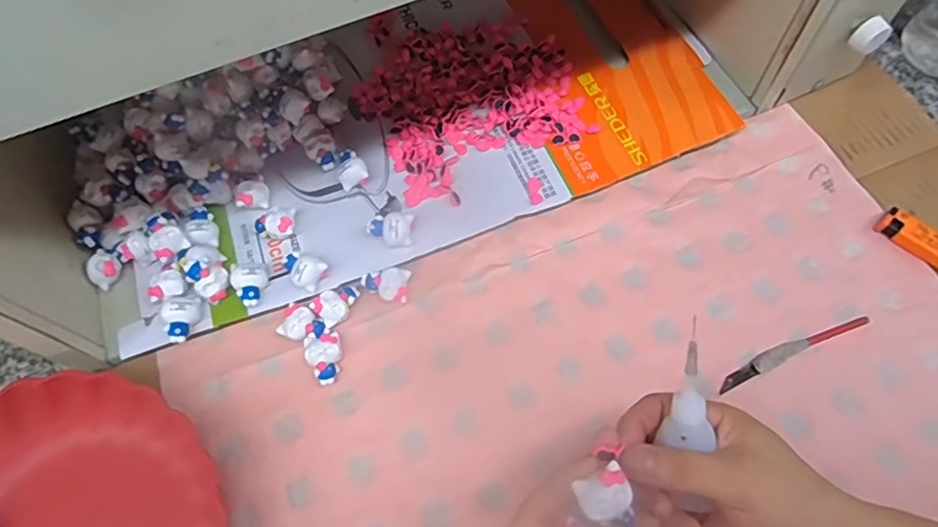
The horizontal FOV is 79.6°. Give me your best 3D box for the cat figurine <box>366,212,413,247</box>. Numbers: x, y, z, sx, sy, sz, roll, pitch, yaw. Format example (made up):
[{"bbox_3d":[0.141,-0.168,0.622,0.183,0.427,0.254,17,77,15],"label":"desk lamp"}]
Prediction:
[{"bbox_3d":[-0.061,-0.025,0.436,0.034,0.022,0.024,2,66,3],"label":"cat figurine"}]

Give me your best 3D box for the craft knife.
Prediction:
[{"bbox_3d":[0.230,0.062,0.402,0.121,0.009,0.013,-23,67,-8],"label":"craft knife"}]

